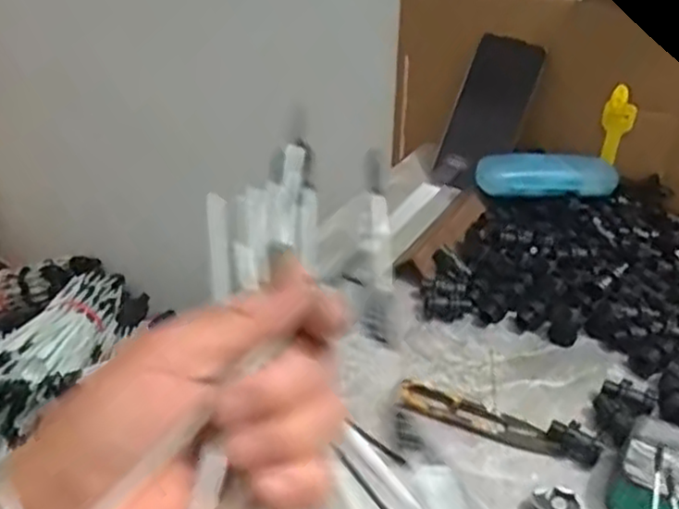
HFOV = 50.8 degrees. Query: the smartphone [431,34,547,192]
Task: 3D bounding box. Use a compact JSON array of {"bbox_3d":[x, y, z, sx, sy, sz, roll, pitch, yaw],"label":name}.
[{"bbox_3d":[0.159,-0.149,0.782,0.069,0.168,0.013,25,23,13],"label":"smartphone"}]

